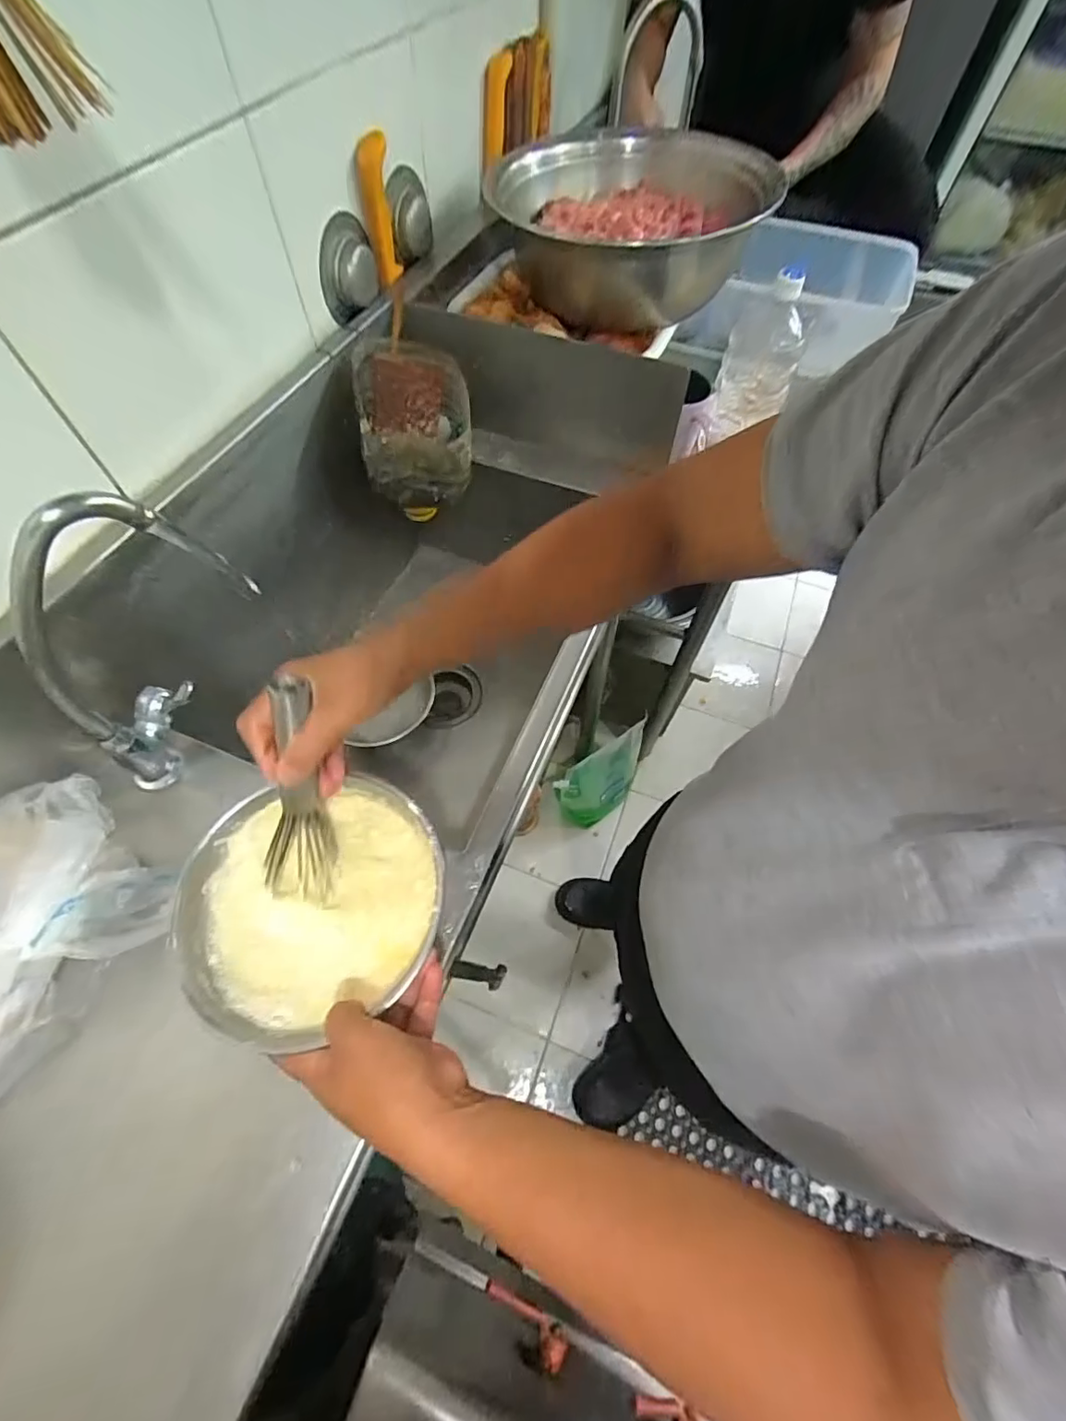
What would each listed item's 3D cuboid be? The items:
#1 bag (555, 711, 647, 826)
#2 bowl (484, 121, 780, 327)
[{"bbox_3d":[0.165,0.175,1.299,0.241,0.300,0.072,-30,65,-16],"label":"bag"},{"bbox_3d":[0.137,-0.666,0.768,0.314,0.164,0.354,24,63,12],"label":"bowl"}]

